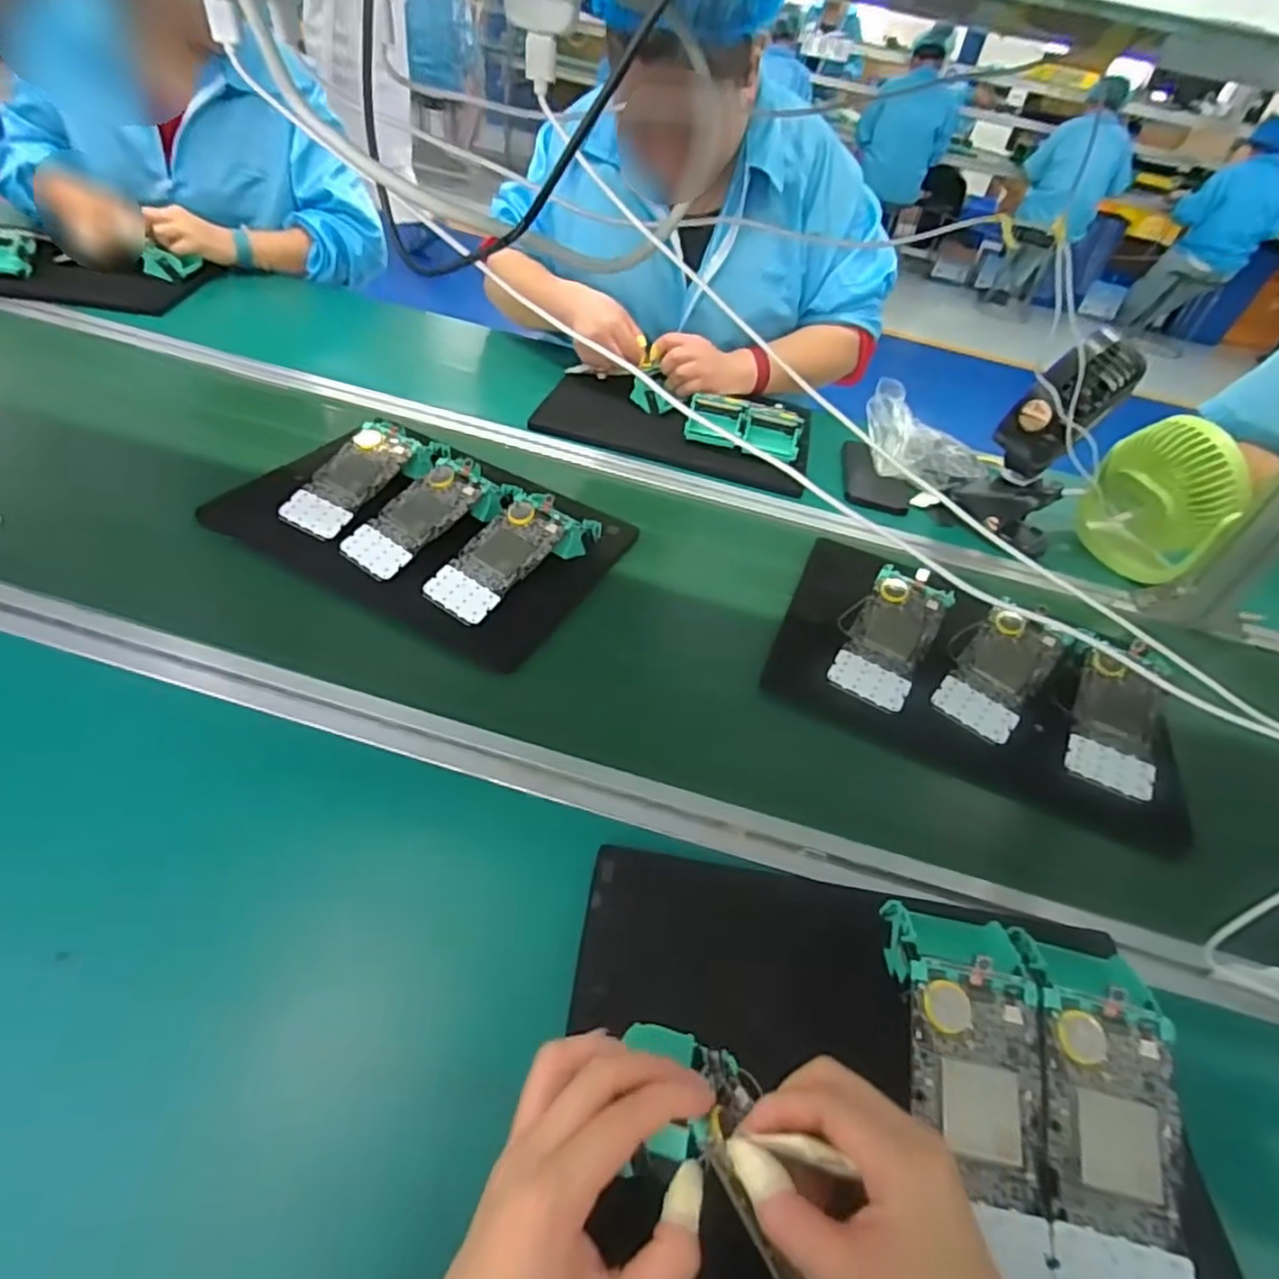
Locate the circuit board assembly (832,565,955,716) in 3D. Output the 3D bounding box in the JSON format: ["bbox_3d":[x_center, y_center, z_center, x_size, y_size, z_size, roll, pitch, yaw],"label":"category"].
[{"bbox_3d":[0.227,-0.005,0.617,0.067,0.011,0.142,25,64,21],"label":"circuit board assembly"}]

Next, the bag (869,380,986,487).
[{"bbox_3d":[0.371,-0.261,0.871,0.150,0.091,0.095,3,44,-1],"label":"bag"}]

